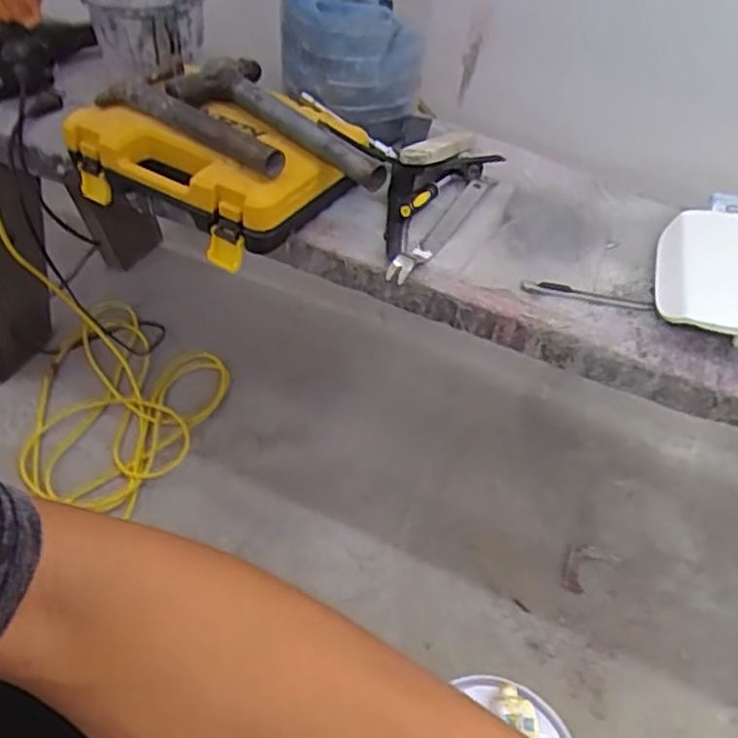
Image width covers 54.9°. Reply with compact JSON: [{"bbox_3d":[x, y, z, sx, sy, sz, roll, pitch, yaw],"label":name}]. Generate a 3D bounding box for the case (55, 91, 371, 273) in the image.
[{"bbox_3d":[-0.151,-0.219,0.737,0.267,0.093,0.193,31,56,17],"label":"case"}]

